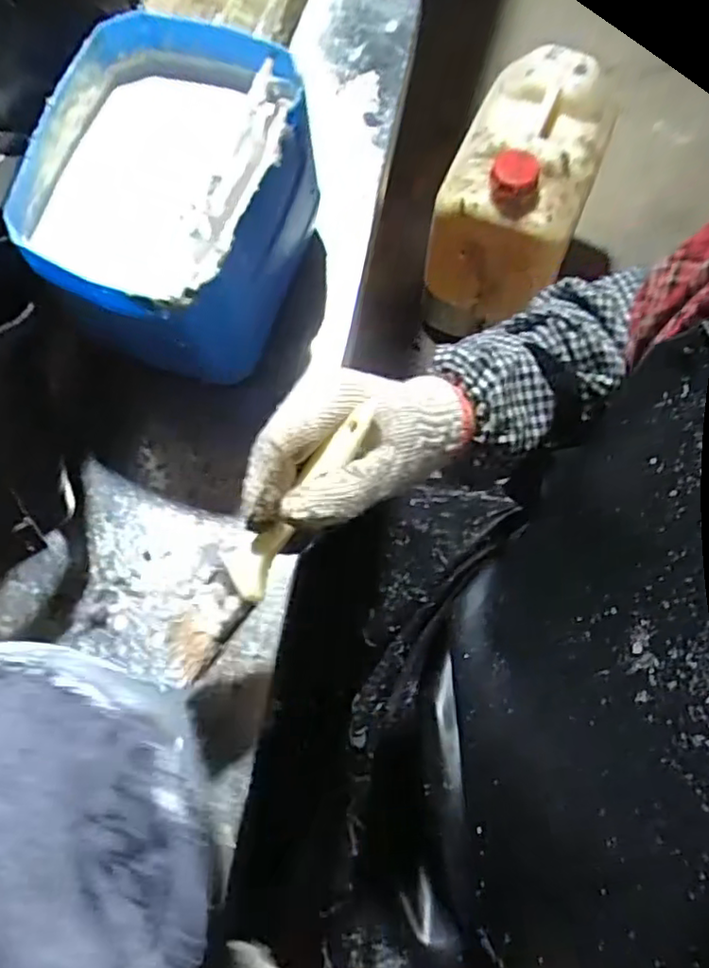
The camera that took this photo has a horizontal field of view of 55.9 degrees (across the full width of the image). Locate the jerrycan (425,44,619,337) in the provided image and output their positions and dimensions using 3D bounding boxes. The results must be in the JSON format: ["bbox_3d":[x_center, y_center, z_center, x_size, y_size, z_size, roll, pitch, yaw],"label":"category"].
[{"bbox_3d":[0.280,-0.487,1.177,0.211,0.392,0.336,21,73,6],"label":"jerrycan"}]

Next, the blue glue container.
[{"bbox_3d":[-0.118,-0.180,0.440,0.152,0.113,0.195,21,73,6],"label":"blue glue container"}]

